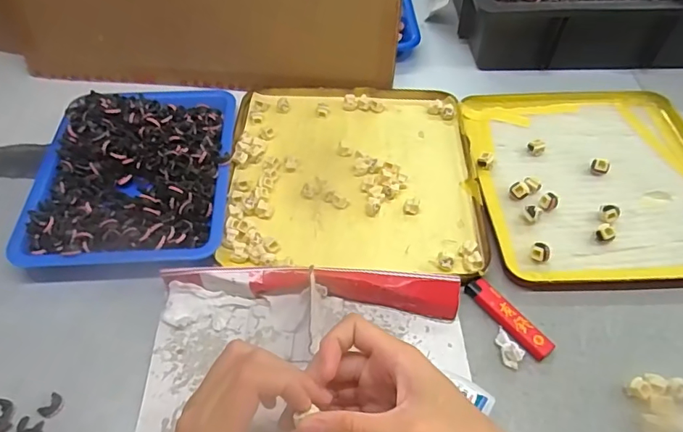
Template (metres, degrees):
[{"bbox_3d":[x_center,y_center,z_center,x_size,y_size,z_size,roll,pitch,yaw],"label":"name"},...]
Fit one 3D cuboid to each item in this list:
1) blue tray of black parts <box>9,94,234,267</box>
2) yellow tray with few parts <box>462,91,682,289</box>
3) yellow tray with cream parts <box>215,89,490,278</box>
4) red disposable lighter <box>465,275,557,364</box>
[{"bbox_3d":[-0.195,-0.050,0.462,0.170,0.033,0.221,-1,52,-2],"label":"blue tray of black parts"},{"bbox_3d":[0.254,-0.041,0.483,0.240,0.018,0.245,-2,52,-3],"label":"yellow tray with few parts"},{"bbox_3d":[0.011,-0.047,0.485,0.236,0.018,0.231,1,55,-1],"label":"yellow tray with cream parts"},{"bbox_3d":[0.136,0.082,0.391,0.021,0.008,0.079,-33,59,-24],"label":"red disposable lighter"}]

